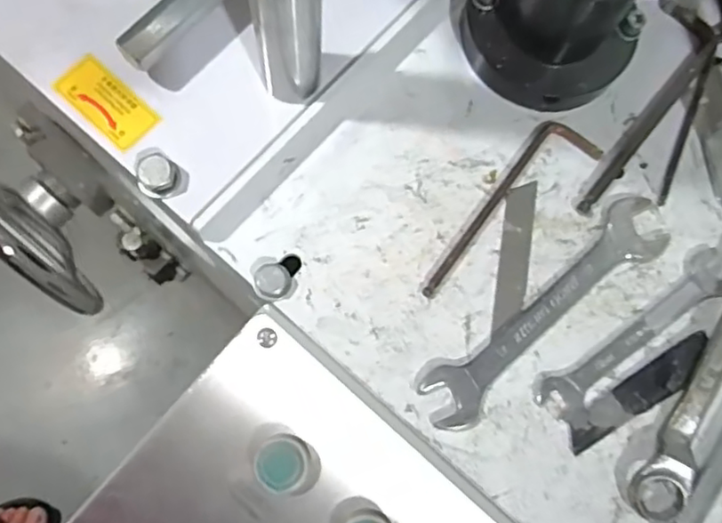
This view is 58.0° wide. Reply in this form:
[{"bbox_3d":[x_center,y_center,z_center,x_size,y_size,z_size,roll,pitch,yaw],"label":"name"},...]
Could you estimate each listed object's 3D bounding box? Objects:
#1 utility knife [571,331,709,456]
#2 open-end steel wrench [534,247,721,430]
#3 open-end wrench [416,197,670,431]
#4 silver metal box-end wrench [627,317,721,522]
[{"bbox_3d":[0.157,0.073,0.362,0.096,0.008,0.021,-31,81,-10],"label":"utility knife"},{"bbox_3d":[0.159,0.040,0.371,0.137,0.006,0.033,-40,82,-11],"label":"open-end steel wrench"},{"bbox_3d":[0.106,0.028,0.370,0.176,0.014,0.036,-39,82,-11],"label":"open-end wrench"},{"bbox_3d":[0.214,0.028,0.369,0.029,0.020,0.250,29,77,3],"label":"silver metal box-end wrench"}]

